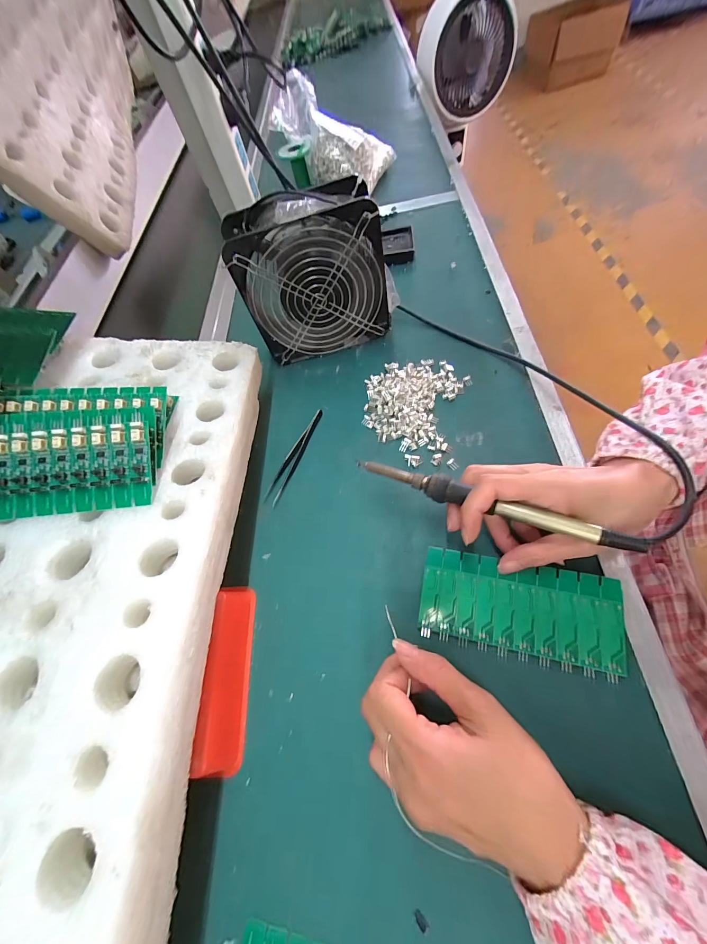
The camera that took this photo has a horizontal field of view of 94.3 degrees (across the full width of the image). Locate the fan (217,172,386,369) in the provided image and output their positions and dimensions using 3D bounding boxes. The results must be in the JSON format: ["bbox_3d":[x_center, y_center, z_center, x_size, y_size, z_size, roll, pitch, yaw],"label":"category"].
[{"bbox_3d":[-0.040,-0.210,0.360,0.166,0.148,0.056,-15,61,3],"label":"fan"}]

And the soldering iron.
[{"bbox_3d":[0.094,0.021,0.246,0.201,0.013,0.016,16,61,24],"label":"soldering iron"}]

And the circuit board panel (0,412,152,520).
[{"bbox_3d":[-0.220,-0.001,0.244,0.135,0.016,0.064,-7,88,-3],"label":"circuit board panel"}]

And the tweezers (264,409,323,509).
[{"bbox_3d":[-0.062,-0.021,0.347,0.015,0.013,0.115,18,67,19],"label":"tweezers"}]

